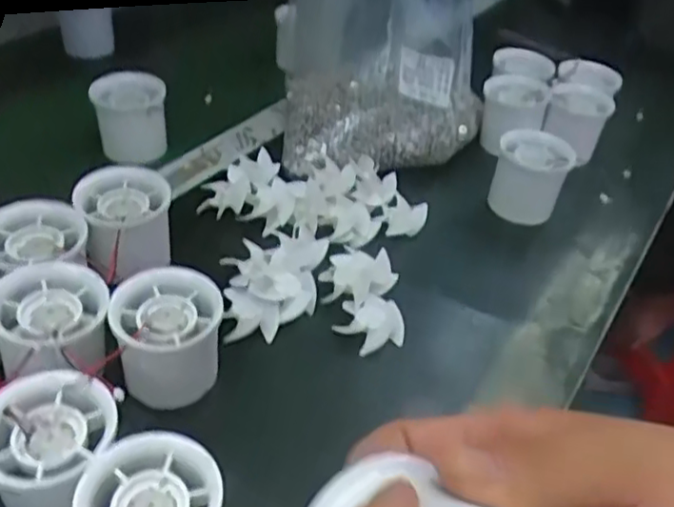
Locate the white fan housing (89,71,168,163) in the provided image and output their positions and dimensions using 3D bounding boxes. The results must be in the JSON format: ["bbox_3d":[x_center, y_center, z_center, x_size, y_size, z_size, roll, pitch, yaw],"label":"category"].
[{"bbox_3d":[-0.162,-0.106,0.529,0.054,0.053,0.049,-5,41,-13],"label":"white fan housing"}]

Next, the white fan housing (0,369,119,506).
[{"bbox_3d":[-0.124,0.089,0.297,0.054,0.047,0.055,4,39,-3],"label":"white fan housing"}]

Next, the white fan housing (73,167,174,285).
[{"bbox_3d":[-0.133,-0.021,0.424,0.053,0.048,0.056,-8,42,-17],"label":"white fan housing"}]

